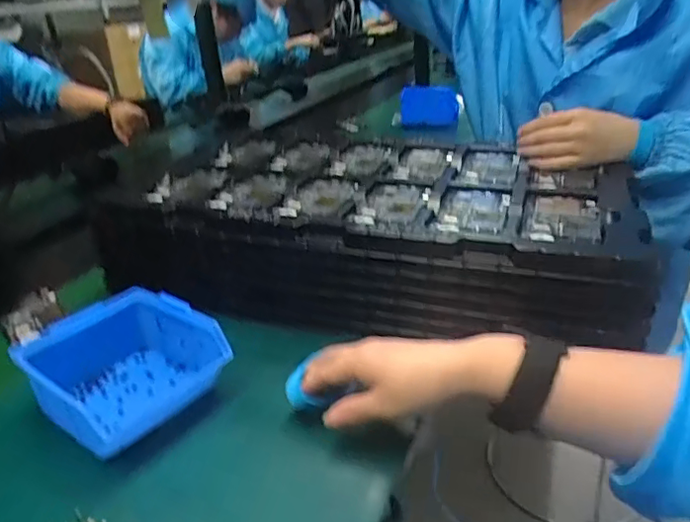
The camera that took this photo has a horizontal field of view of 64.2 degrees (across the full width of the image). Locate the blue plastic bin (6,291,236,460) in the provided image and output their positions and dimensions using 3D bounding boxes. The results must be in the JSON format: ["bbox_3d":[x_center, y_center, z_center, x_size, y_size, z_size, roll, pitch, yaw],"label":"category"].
[{"bbox_3d":[-0.183,0.090,0.458,0.129,0.071,0.126,15,30,40],"label":"blue plastic bin"}]

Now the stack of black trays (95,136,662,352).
[{"bbox_3d":[0.037,-0.052,0.646,0.548,0.116,0.302,8,30,18],"label":"stack of black trays"}]

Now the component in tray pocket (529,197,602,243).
[{"bbox_3d":[0.211,-0.040,0.525,0.060,0.006,0.125,4,24,22],"label":"component in tray pocket"}]

